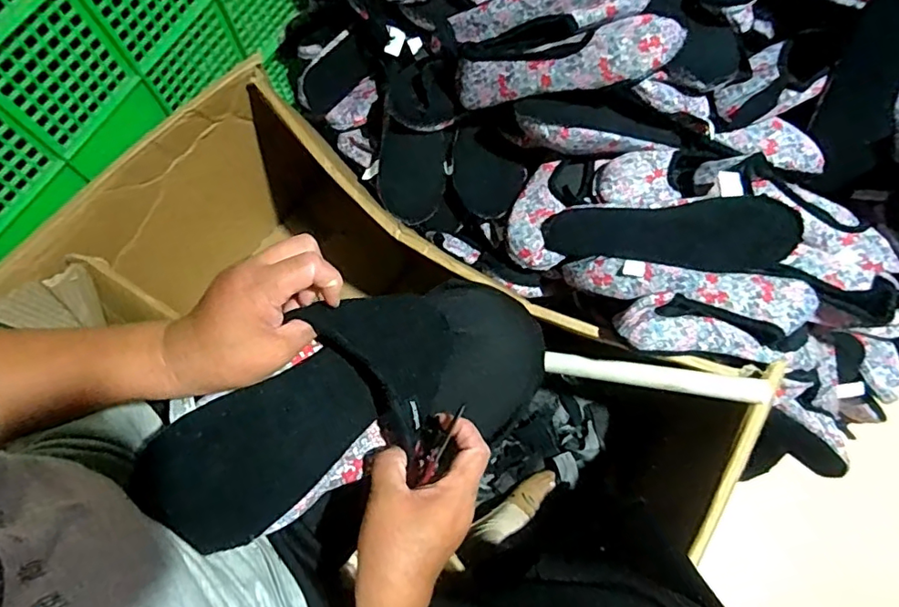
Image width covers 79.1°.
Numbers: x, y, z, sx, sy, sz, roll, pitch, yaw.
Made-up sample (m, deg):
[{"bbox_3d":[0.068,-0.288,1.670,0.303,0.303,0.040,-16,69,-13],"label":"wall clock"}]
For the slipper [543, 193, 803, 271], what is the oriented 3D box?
[{"bbox_3d":[0.249,-0.081,0.630,0.266,0.050,0.078,0,112,13],"label":"slipper"}]

